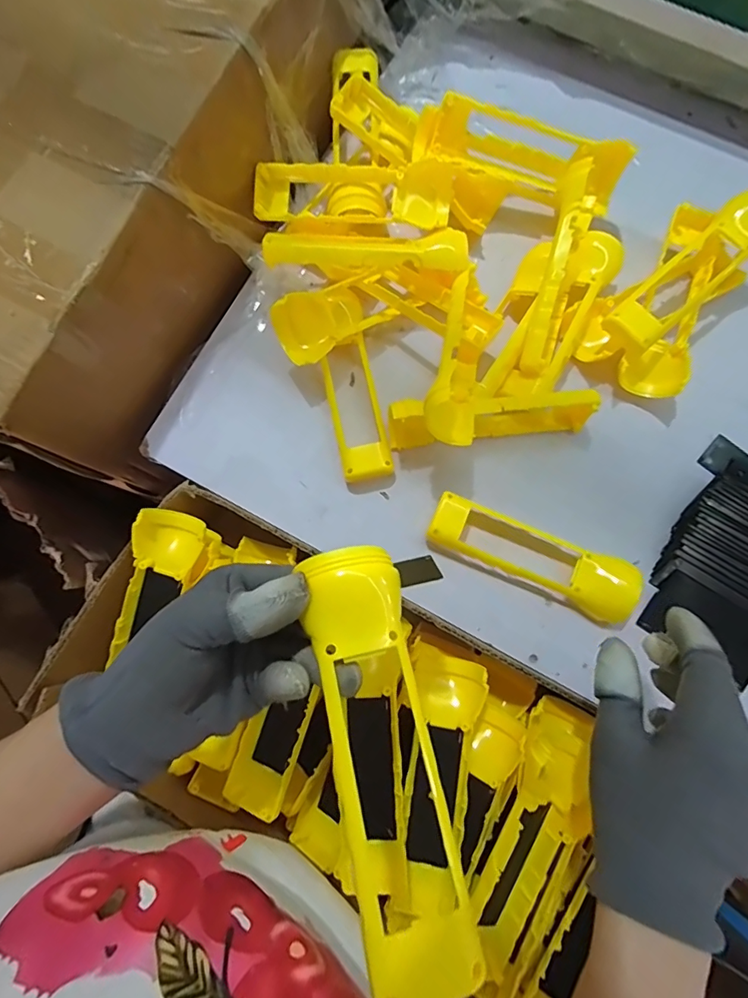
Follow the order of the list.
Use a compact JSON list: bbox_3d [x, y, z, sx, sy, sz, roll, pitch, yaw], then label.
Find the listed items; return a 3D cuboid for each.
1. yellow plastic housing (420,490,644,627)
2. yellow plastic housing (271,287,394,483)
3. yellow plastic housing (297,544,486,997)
[{"bbox_3d":[0.123,0.044,0.370,0.161,0.030,0.045,25,81,4],"label":"yellow plastic housing"},{"bbox_3d":[-0.032,-0.092,0.381,0.070,0.062,0.155,-10,80,-2],"label":"yellow plastic housing"},{"bbox_3d":[0.003,0.099,0.192,0.042,0.018,0.161,-11,68,-2],"label":"yellow plastic housing"}]

